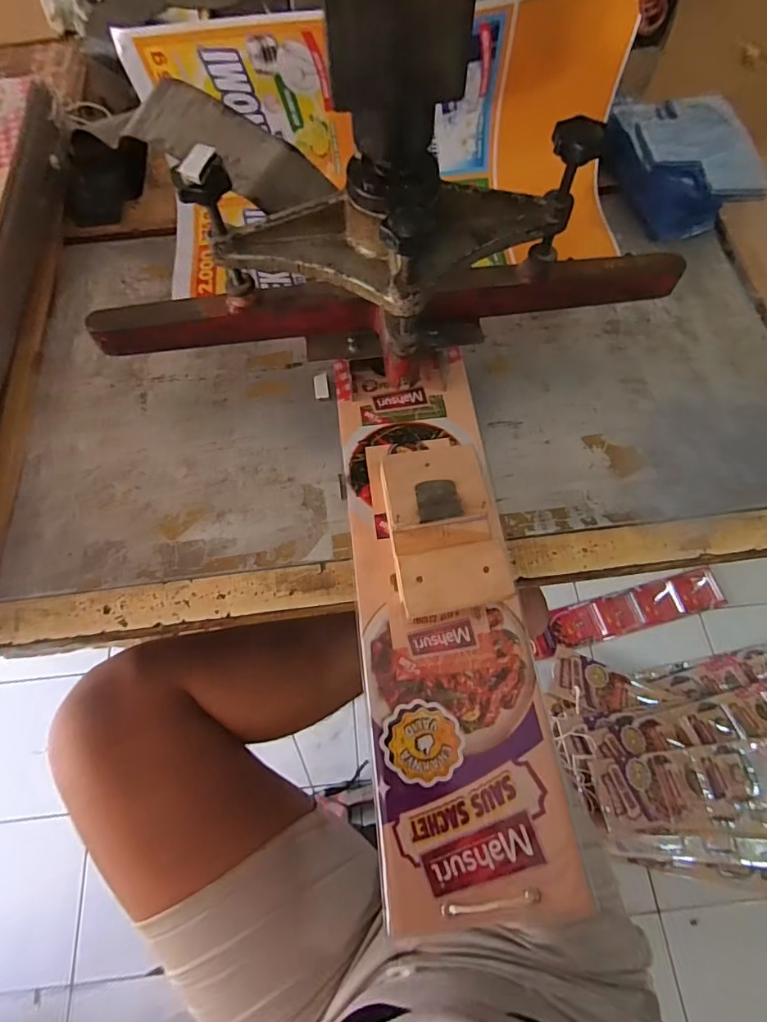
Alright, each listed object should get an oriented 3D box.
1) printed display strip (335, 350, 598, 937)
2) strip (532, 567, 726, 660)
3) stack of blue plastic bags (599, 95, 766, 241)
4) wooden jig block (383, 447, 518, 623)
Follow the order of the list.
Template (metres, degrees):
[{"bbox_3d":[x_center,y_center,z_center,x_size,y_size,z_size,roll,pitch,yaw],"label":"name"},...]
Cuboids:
[{"bbox_3d":[0.039,0.058,0.386,0.130,0.009,0.426,-8,66,-3],"label":"printed display strip"},{"bbox_3d":[0.614,0.255,1.247,0.510,0.029,0.100,-14,68,-5],"label":"strip"},{"bbox_3d":[0.322,-0.388,0.544,0.136,0.062,0.195,-17,68,-6],"label":"stack of blue plastic bags"},{"bbox_3d":[0.048,0.015,0.385,0.084,0.042,0.127,-7,68,-3],"label":"wooden jig block"}]

